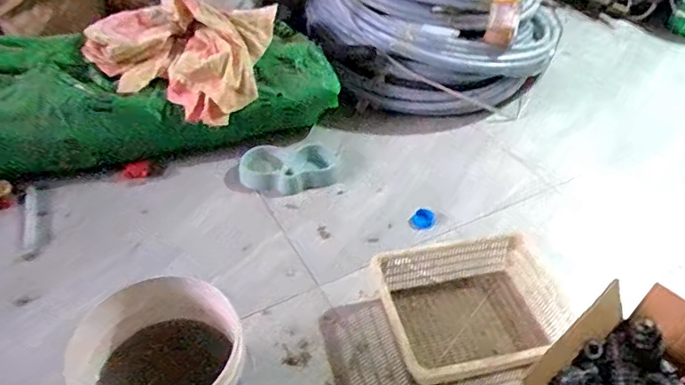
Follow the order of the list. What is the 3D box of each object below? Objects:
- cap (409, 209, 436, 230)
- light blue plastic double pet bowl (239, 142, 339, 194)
[{"bbox_3d":[0.226,0.074,1.371,0.063,0.025,0.056,-20,46,-25],"label":"cap"},{"bbox_3d":[-0.154,-0.071,1.460,0.291,0.068,0.188,-11,43,-16],"label":"light blue plastic double pet bowl"}]

